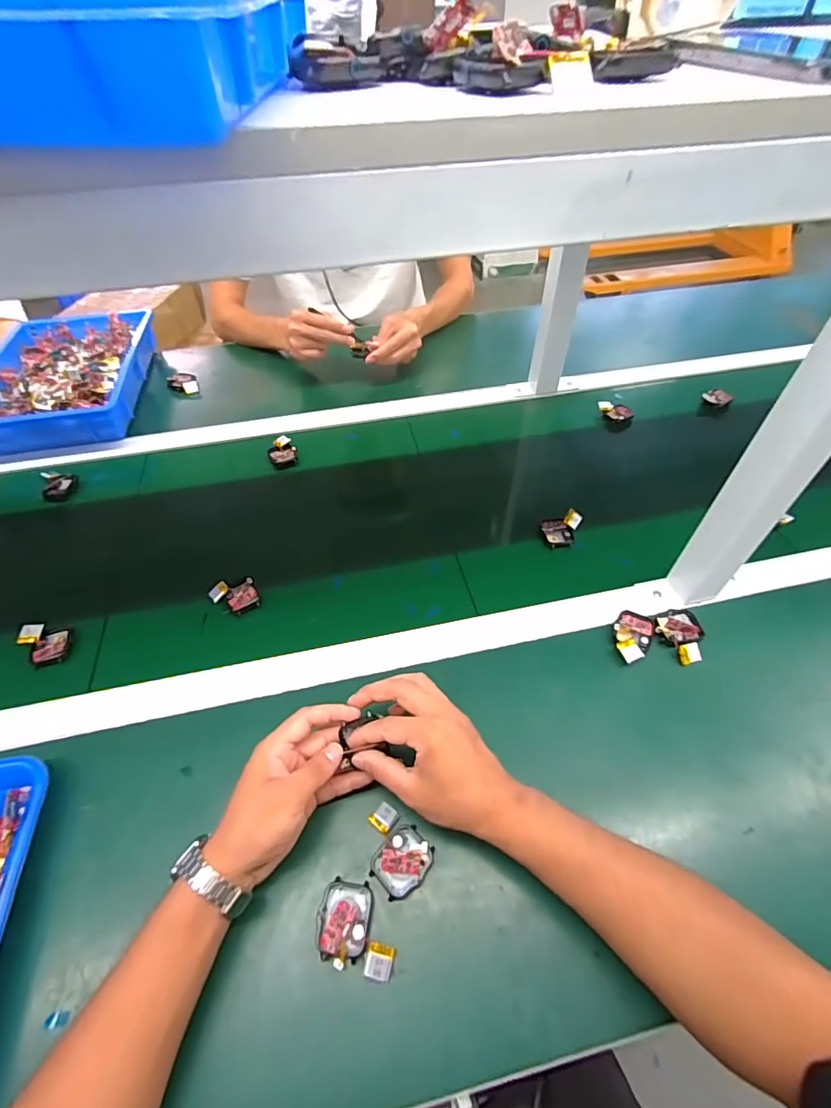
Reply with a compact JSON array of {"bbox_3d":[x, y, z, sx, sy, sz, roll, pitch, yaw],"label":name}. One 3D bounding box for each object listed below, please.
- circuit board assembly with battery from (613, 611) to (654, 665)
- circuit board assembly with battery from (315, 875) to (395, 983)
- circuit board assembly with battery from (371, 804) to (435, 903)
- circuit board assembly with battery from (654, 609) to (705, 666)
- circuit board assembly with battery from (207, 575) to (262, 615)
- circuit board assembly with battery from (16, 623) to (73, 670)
[{"bbox_3d":[0.226,0.086,0.503,0.037,0.010,0.059,25,56,22],"label":"circuit board assembly with battery"},{"bbox_3d":[-0.043,0.278,0.358,0.061,0.015,0.052,8,51,9],"label":"circuit board assembly with battery"},{"bbox_3d":[-0.019,0.241,0.391,0.061,0.008,0.047,36,60,28],"label":"circuit board assembly with battery"},{"bbox_3d":[0.279,0.082,0.500,0.044,0.017,0.059,-5,50,-2],"label":"circuit board assembly with battery"},{"bbox_3d":[-0.208,0.048,0.553,0.052,0.012,0.043,-18,52,-12],"label":"circuit board assembly with battery"},{"bbox_3d":[-0.401,0.097,0.517,0.054,0.009,0.052,6,43,-6],"label":"circuit board assembly with battery"}]

